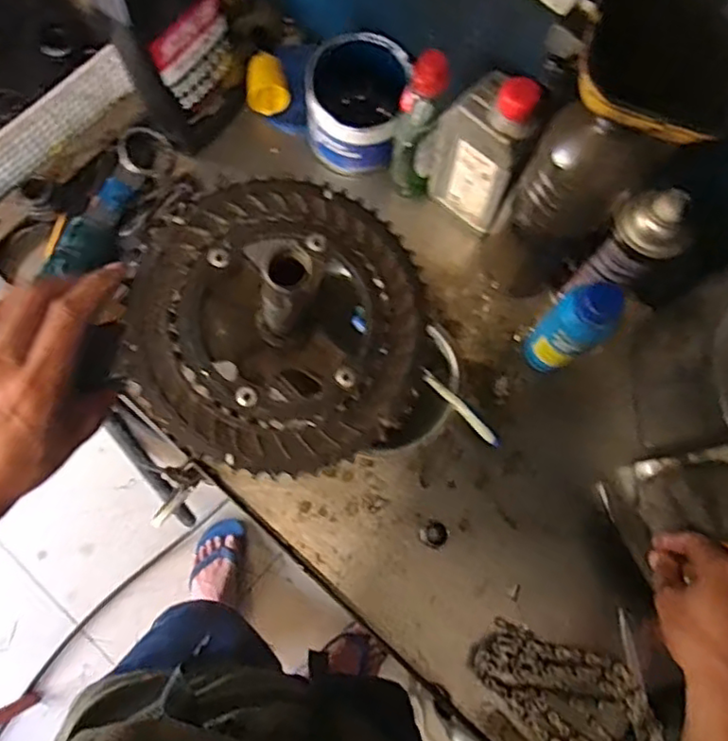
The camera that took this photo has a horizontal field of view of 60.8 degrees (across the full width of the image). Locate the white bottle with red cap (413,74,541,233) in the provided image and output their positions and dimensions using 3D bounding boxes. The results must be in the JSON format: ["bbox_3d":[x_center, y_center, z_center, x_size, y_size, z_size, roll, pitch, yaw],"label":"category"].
[{"bbox_3d":[0.109,-0.204,0.572,0.086,0.176,0.050,41,77,9],"label":"white bottle with red cap"}]

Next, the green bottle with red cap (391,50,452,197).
[{"bbox_3d":[0.051,-0.228,0.601,0.039,0.175,0.039,9,75,1],"label":"green bottle with red cap"}]

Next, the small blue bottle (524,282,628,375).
[{"bbox_3d":[0.178,-0.031,0.547,0.046,0.154,0.034,36,77,8],"label":"small blue bottle"}]

